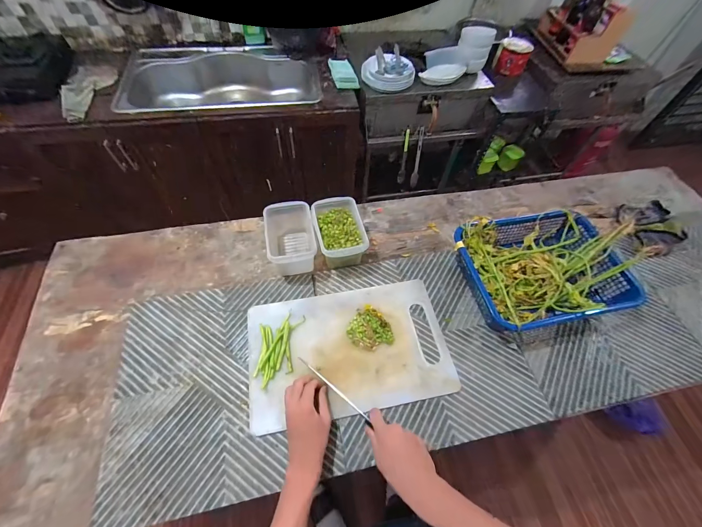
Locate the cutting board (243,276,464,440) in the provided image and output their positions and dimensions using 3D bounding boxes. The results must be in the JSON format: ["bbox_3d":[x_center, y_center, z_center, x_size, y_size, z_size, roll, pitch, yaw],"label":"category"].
[{"bbox_3d":[-0.004,0.169,0.610,0.393,0.017,0.243,-8,61,-7],"label":"cutting board"}]

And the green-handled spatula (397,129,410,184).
[{"bbox_3d":[0.254,-0.504,1.428,0.034,0.249,0.010,5,37,1],"label":"green-handled spatula"}]

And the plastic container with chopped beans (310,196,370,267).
[{"bbox_3d":[-0.030,-0.067,0.709,0.102,0.091,0.157,-12,58,-9],"label":"plastic container with chopped beans"}]

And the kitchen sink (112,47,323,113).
[{"bbox_3d":[-0.572,-0.799,1.425,0.823,0.225,0.494,-4,57,-4],"label":"kitchen sink"}]

